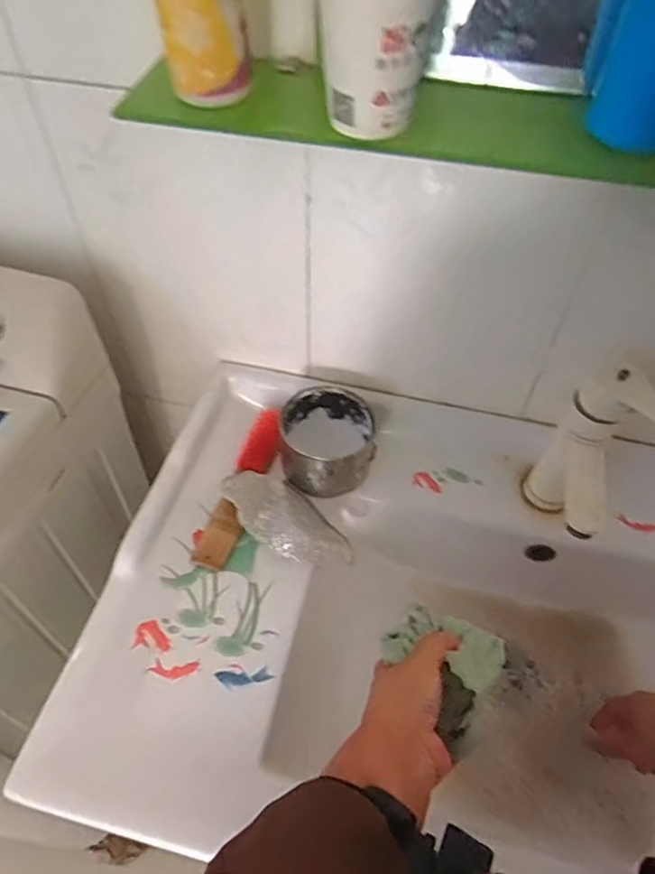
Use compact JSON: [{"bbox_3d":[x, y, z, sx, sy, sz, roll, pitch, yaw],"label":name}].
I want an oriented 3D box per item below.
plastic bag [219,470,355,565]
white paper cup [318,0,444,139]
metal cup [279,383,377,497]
[{"bbox_3d":[-0.038,0.082,0.574,0.146,0.029,0.075,34,55,-3],"label":"plastic bag"},{"bbox_3d":[0.027,-0.237,0.329,0.063,0.089,0.073,-2,51,-3],"label":"white paper cup"},{"bbox_3d":[0.001,0.003,0.619,0.103,0.068,0.112,2,51,0],"label":"metal cup"}]

